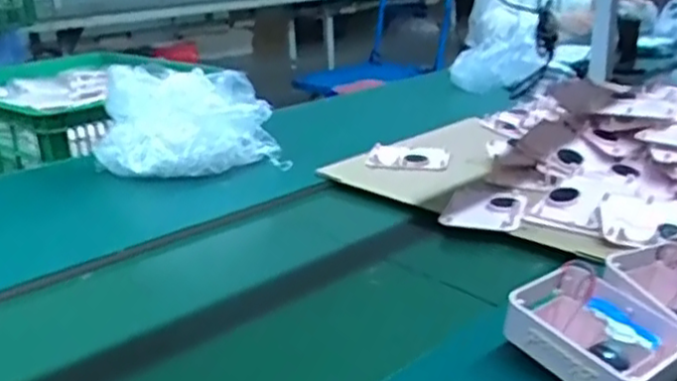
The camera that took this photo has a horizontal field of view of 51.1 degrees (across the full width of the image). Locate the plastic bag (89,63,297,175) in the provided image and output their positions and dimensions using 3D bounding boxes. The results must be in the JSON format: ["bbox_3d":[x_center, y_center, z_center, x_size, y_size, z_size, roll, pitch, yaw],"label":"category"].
[{"bbox_3d":[-0.231,-0.113,1.131,0.269,0.150,0.178,6,22,21],"label":"plastic bag"}]

